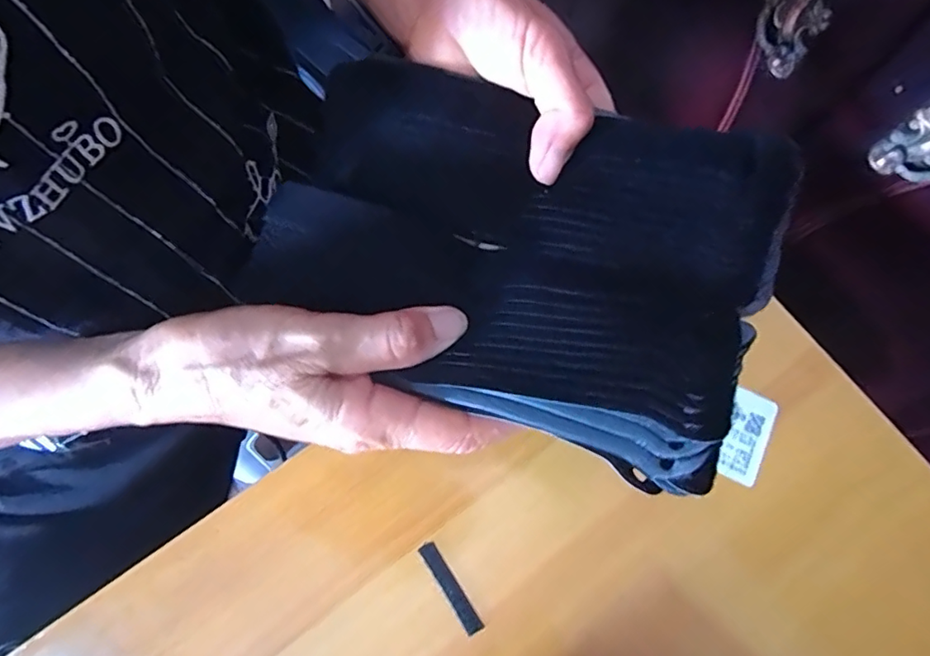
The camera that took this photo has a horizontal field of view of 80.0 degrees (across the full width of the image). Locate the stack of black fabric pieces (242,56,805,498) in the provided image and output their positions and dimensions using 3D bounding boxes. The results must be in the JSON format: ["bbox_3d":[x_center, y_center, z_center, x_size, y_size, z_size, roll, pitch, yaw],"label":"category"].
[{"bbox_3d":[0.017,-0.040,0.223,0.197,0.042,0.140,24,74,5],"label":"stack of black fabric pieces"}]

